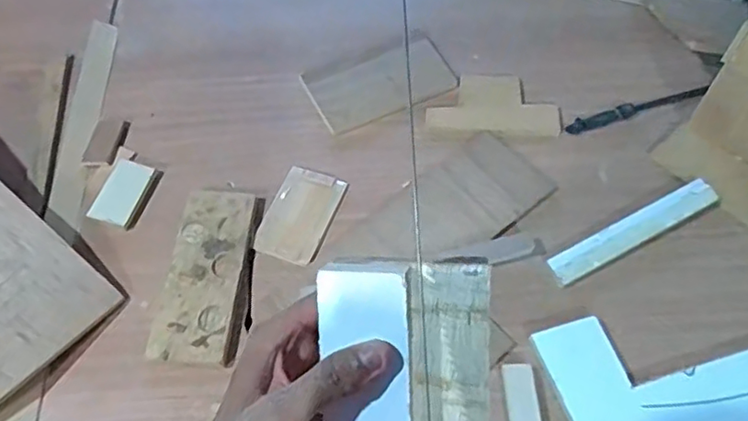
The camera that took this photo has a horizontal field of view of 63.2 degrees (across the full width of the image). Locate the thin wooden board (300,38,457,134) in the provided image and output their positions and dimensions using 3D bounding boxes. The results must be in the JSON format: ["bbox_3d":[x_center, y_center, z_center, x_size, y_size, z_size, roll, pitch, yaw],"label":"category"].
[{"bbox_3d":[0.013,-0.203,0.962,0.218,0.006,0.121,-21,62,-12],"label":"thin wooden board"}]

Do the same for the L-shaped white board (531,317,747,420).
[{"bbox_3d":[0.355,0.187,0.718,0.285,0.017,0.167,-15,61,-8],"label":"L-shaped white board"}]

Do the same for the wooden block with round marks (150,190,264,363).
[{"bbox_3d":[-0.211,0.079,0.791,0.107,0.019,0.235,5,60,3],"label":"wooden block with round marks"}]

